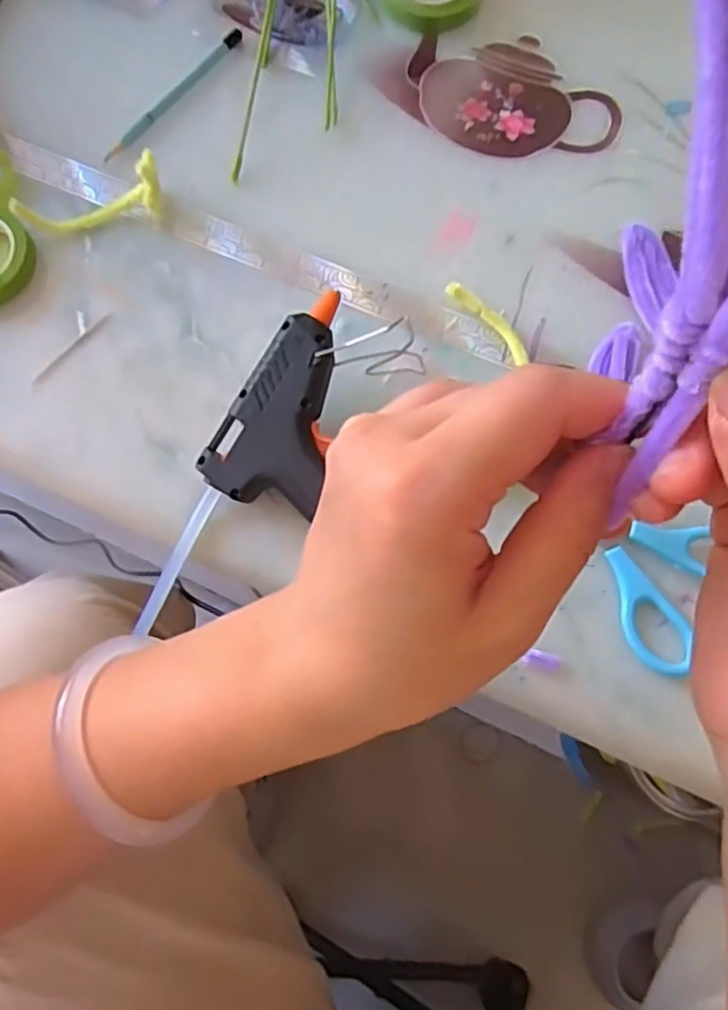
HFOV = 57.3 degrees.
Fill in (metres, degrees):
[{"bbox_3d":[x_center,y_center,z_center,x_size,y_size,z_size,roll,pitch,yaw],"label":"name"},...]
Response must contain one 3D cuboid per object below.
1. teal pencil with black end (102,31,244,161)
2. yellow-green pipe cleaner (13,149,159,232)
[{"bbox_3d":[-0.120,-0.261,0.419,0.013,0.004,0.124,34,76,11],"label":"teal pencil with black end"},{"bbox_3d":[-0.158,-0.173,0.379,0.084,0.024,0.027,-16,73,-4],"label":"yellow-green pipe cleaner"}]

